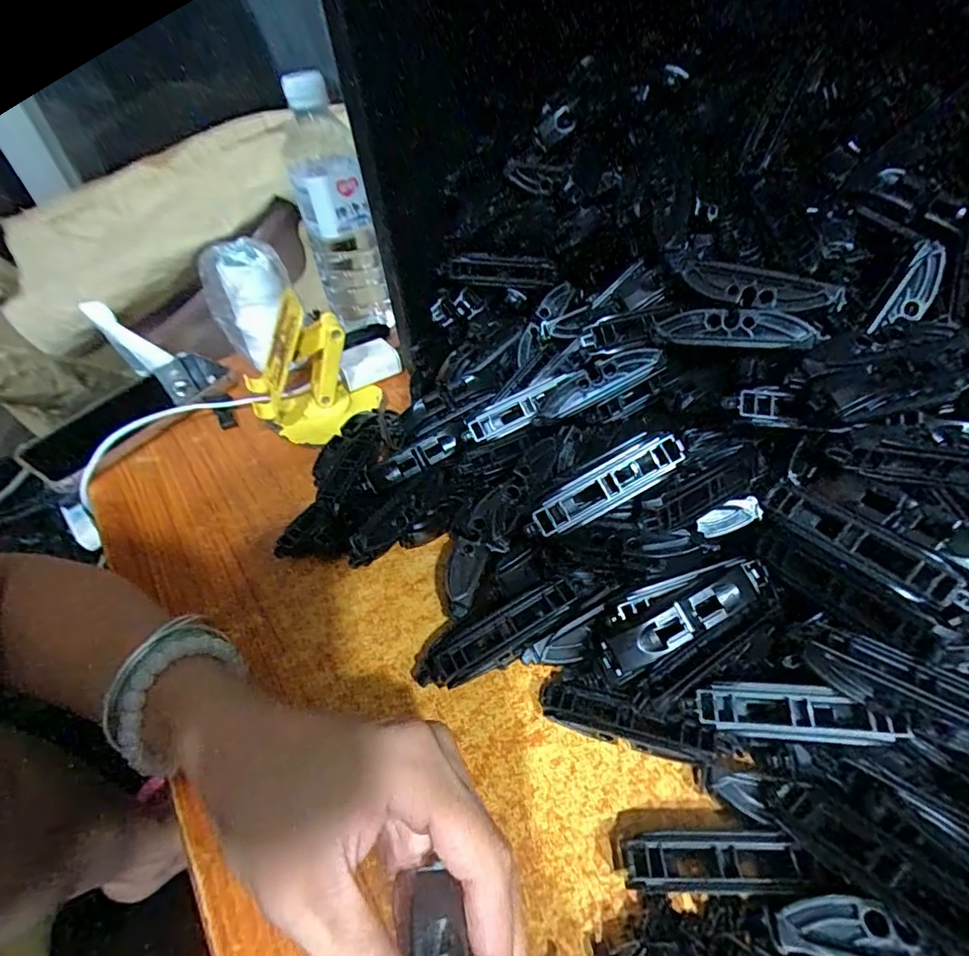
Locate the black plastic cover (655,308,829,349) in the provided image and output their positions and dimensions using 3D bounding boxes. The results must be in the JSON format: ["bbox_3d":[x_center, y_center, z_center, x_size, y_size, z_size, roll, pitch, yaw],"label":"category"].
[{"bbox_3d":[0.128,-0.076,0.263,0.074,0.019,0.004,11,4,25],"label":"black plastic cover"}]

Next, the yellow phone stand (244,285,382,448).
[{"bbox_3d":[-0.148,-0.085,0.409,0.099,0.093,0.075,0,45,7],"label":"yellow phone stand"}]

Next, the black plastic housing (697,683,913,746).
[{"bbox_3d":[0.121,0.093,0.203,0.069,0.017,0.019,2,45,9],"label":"black plastic housing"}]

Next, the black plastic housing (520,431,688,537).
[{"bbox_3d":[0.055,0.006,0.237,0.077,0.015,0.016,-30,47,0],"label":"black plastic housing"}]

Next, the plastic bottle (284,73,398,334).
[{"bbox_3d":[-0.137,-0.242,0.478,0.059,0.204,0.074,-14,45,-8],"label":"plastic bottle"}]

